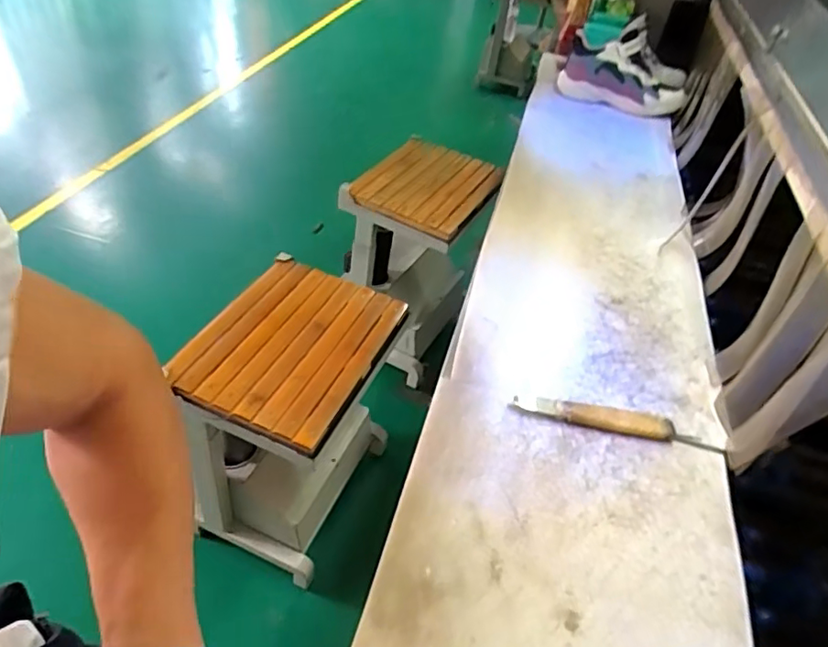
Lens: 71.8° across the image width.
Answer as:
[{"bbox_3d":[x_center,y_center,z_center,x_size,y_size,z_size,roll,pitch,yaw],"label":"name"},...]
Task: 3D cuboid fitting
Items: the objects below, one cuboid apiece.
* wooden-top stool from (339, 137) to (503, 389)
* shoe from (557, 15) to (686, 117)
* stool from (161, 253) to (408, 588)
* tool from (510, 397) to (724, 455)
[{"bbox_3d":[0.013,-0.176,1.509,0.271,0.468,0.401,24,45,15],"label":"wooden-top stool"},{"bbox_3d":[0.456,-0.553,1.223,0.260,0.147,0.140,14,43,7],"label":"shoe"},{"bbox_3d":[-0.235,0.183,1.121,0.291,0.427,0.390,20,44,12],"label":"stool"},{"bbox_3d":[0.209,0.099,0.589,0.211,0.017,0.027,11,43,3],"label":"tool"}]

